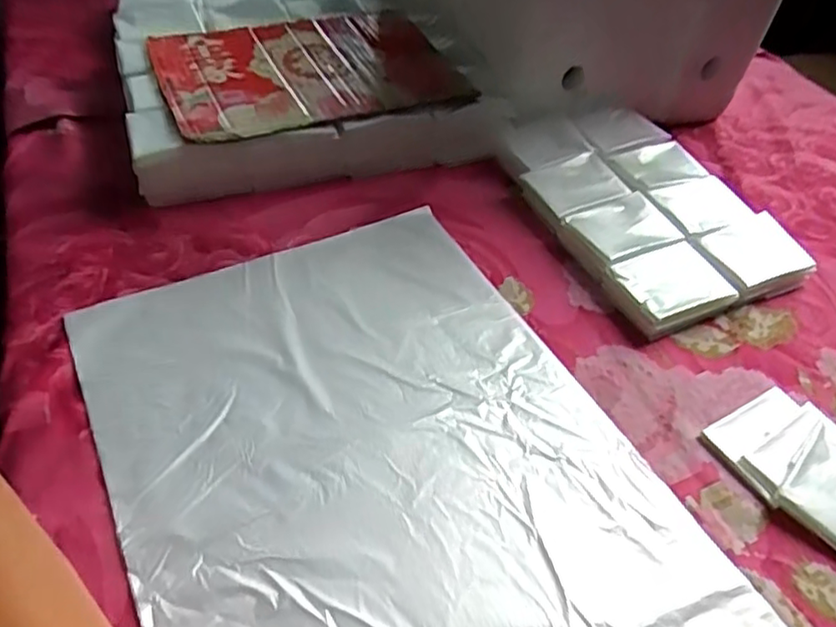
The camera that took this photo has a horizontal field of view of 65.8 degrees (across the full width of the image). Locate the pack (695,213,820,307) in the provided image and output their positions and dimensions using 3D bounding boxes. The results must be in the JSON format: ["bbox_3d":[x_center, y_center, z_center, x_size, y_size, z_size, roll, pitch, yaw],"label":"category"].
[{"bbox_3d":[0.285,-0.045,0.551,0.087,0.031,0.068,-16,50,-19],"label":"pack"}]

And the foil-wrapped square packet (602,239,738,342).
[{"bbox_3d":[0.200,-0.020,0.521,0.081,0.030,0.067,-14,49,-18],"label":"foil-wrapped square packet"}]

